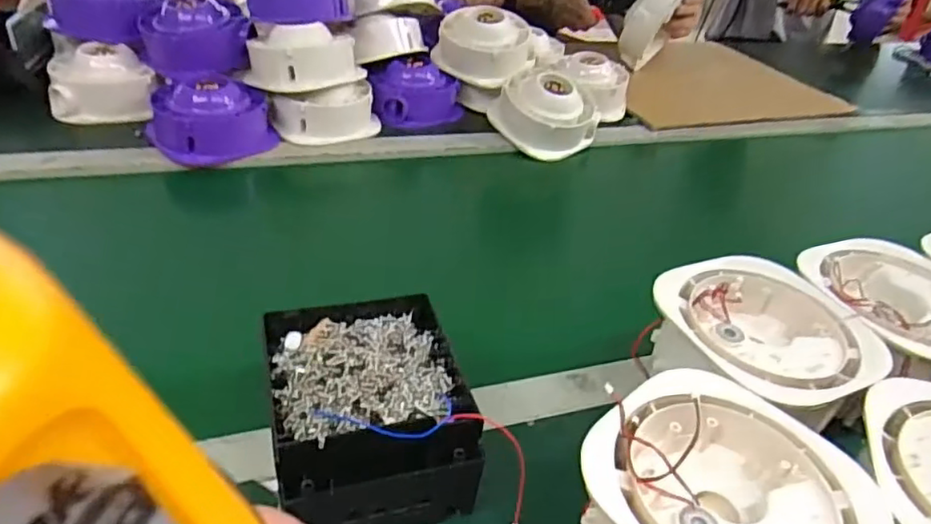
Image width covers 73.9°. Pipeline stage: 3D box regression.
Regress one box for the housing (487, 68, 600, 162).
[{"bbox_3d":[0.108,-0.214,0.878,0.126,0.086,0.129,5,36,-4],"label":"housing"}]

